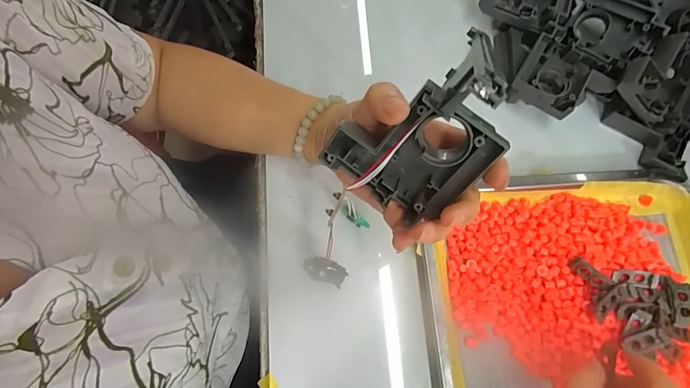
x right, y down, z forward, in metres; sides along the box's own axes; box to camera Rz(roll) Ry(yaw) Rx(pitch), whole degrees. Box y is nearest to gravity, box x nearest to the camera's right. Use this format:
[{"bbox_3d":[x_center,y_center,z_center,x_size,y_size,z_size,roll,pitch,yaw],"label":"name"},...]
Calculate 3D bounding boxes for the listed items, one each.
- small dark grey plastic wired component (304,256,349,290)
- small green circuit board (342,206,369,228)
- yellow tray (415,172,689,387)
[{"bbox_3d":[-0.015,0.059,0.290,0.032,0.014,0.018,18,75,3],"label":"small dark grey plastic wired component"},{"bbox_3d":[0.010,0.022,0.318,0.029,0.011,0.007,40,77,-17],"label":"small green circuit board"},{"bbox_3d":[0.203,0.153,0.297,0.265,0.031,0.339,-5,74,0],"label":"yellow tray"}]

